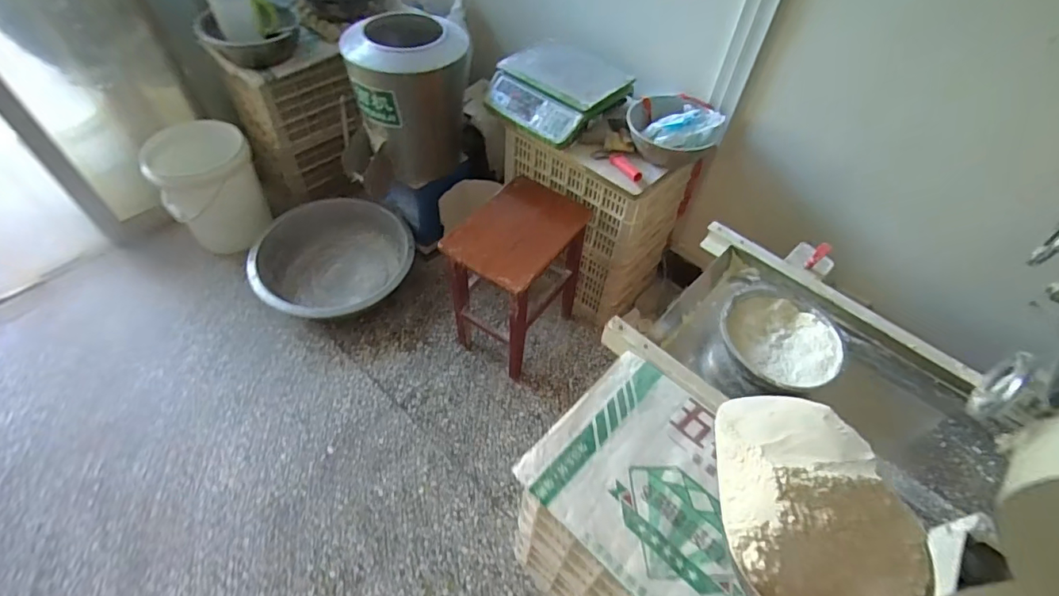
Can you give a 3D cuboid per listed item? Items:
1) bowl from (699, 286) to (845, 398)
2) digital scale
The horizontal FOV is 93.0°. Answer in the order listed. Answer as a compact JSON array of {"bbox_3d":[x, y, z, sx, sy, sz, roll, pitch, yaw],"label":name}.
[{"bbox_3d":[0.514,0.104,1.075,0.263,0.113,0.248,-10,53,-12],"label":"bowl"},{"bbox_3d":[0.084,-0.593,1.453,0.342,0.113,0.318,34,57,21],"label":"digital scale"}]

